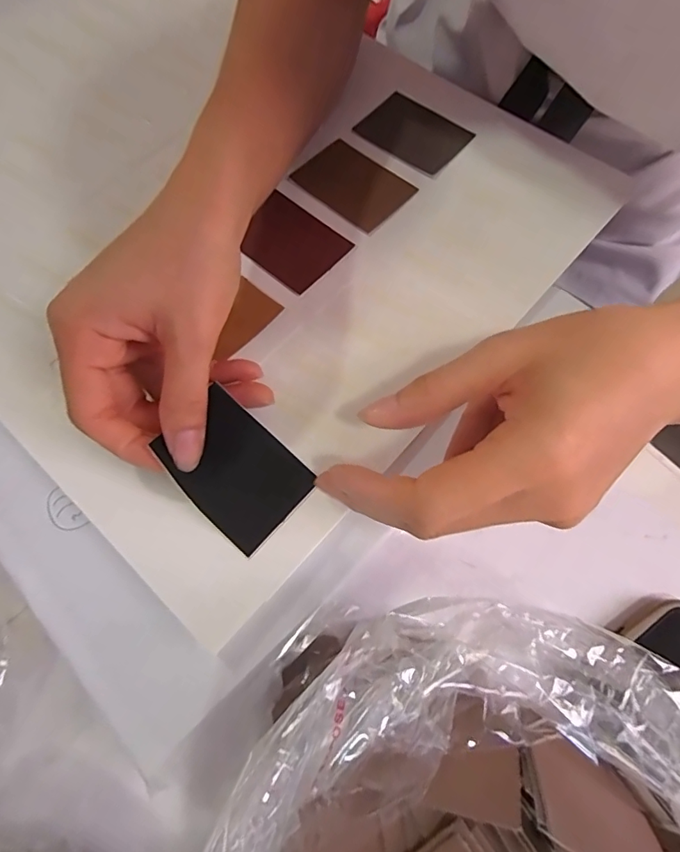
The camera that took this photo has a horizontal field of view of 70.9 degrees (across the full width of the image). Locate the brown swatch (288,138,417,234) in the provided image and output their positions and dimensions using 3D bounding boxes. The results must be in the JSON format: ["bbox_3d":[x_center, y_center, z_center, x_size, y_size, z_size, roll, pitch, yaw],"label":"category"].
[{"bbox_3d":[0.008,-0.153,0.302,0.068,0.004,0.048,43,73,13],"label":"brown swatch"}]

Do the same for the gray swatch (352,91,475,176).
[{"bbox_3d":[0.049,-0.195,0.317,0.067,0.006,0.046,40,72,12],"label":"gray swatch"}]

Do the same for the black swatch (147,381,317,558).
[{"bbox_3d":[-0.048,0.021,0.218,0.061,0.005,0.046,43,79,-1],"label":"black swatch"}]

